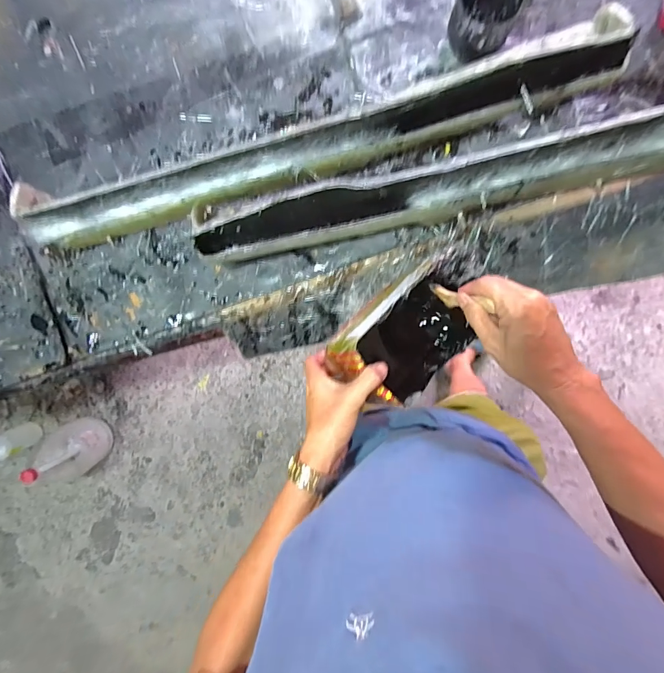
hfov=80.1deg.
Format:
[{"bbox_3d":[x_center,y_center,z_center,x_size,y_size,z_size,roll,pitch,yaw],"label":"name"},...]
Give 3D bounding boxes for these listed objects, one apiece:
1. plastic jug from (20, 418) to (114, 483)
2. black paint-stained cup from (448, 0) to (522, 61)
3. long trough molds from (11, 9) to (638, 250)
[{"bbox_3d":[-0.849,0.373,1.297,0.127,0.305,0.147,27,98,-1],"label":"plastic jug"},{"bbox_3d":[0.187,-0.394,0.493,0.078,0.075,0.088,18,98,0],"label":"black paint-stained cup"},{"bbox_3d":[-0.040,-0.245,0.502,0.778,0.100,0.065,-14,97,4],"label":"long trough molds"}]

